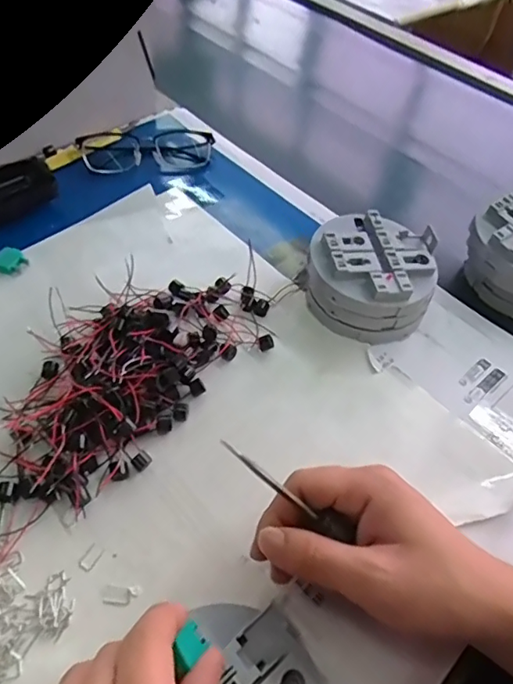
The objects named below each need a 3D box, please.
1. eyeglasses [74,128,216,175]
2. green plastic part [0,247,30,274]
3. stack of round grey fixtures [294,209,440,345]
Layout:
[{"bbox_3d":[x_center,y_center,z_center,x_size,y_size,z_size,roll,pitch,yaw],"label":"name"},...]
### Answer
[{"bbox_3d":[-0.117,-0.208,0.569,0.139,0.026,0.051,-4,52,-9],"label":"eyeglasses"},{"bbox_3d":[-0.212,-0.069,0.454,0.021,0.013,0.023,28,54,17],"label":"green plastic part"},{"bbox_3d":[0.095,-0.055,0.442,0.106,0.057,0.101,24,53,14],"label":"stack of round grey fixtures"}]

